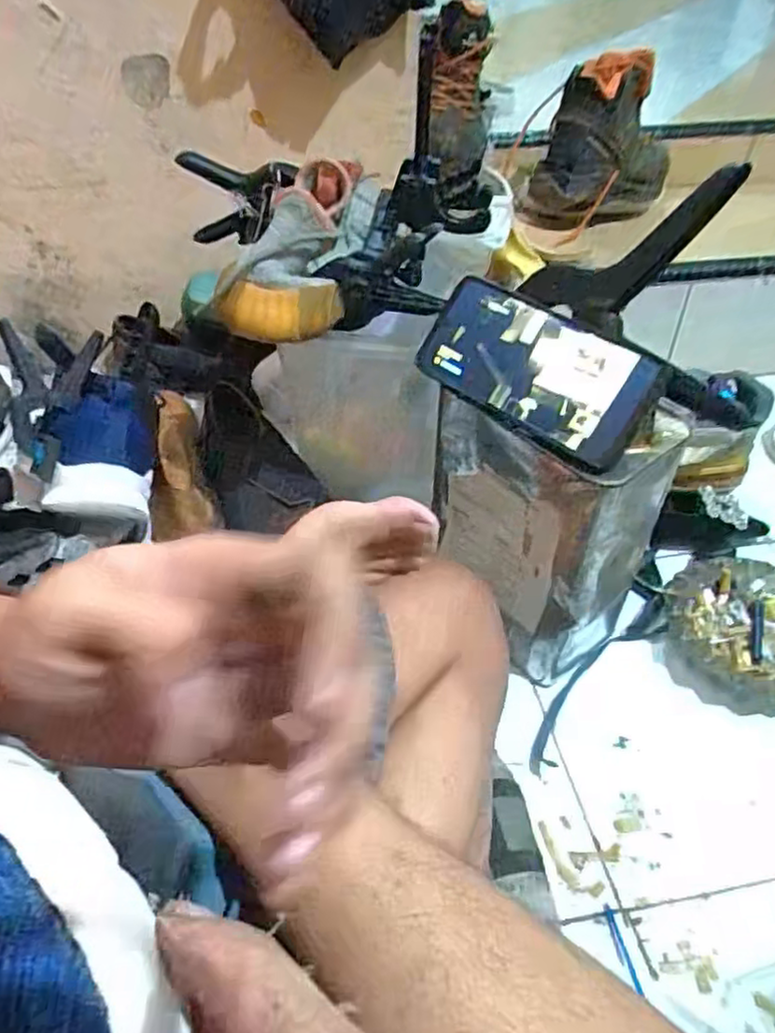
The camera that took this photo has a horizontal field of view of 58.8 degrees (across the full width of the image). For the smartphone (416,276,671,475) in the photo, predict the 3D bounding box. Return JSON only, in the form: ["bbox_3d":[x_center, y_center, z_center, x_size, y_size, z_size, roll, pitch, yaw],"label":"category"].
[{"bbox_3d":[0.097,-0.102,0.475,0.168,0.082,0.012,34,8,25],"label":"smartphone"}]

